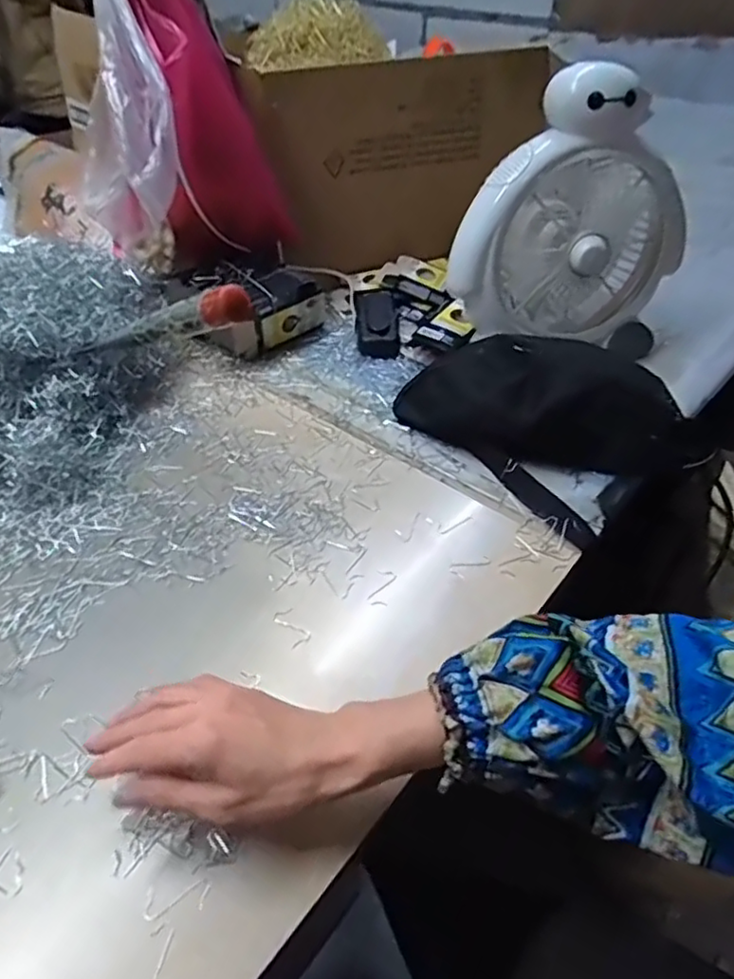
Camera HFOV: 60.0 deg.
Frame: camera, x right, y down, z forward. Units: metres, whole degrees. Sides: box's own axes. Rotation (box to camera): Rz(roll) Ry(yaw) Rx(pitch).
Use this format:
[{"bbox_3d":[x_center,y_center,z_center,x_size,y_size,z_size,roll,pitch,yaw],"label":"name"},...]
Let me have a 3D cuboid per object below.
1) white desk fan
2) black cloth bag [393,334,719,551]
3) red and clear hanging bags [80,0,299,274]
[{"bbox_3d":[0.209,-0.283,0.663,0.233,0.245,0.134,2,46,3],"label":"white desk fan"},{"bbox_3d":[0.166,-0.071,0.592,0.252,0.097,0.146,35,56,30],"label":"black cloth bag"},{"bbox_3d":[-0.193,-0.393,0.648,0.209,0.286,0.125,-34,54,-28],"label":"red and clear hanging bags"}]

